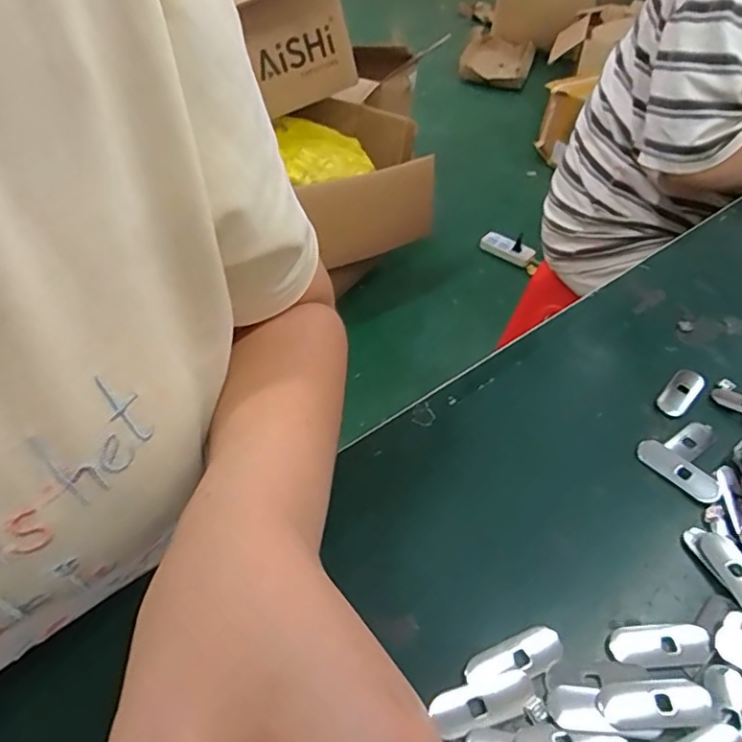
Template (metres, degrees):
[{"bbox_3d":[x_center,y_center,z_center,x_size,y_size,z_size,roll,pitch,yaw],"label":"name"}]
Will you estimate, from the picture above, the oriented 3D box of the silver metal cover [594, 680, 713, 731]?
[{"bbox_3d":[0.129,0.151,0.255,0.049,0.005,0.019,0,45,-2],"label":"silver metal cover"}]

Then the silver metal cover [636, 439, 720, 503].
[{"bbox_3d":[0.192,0.062,0.353,0.018,0.005,0.051,-28,52,-27],"label":"silver metal cover"}]

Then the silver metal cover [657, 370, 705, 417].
[{"bbox_3d":[0.220,0.015,0.400,0.020,0.004,0.048,32,52,27],"label":"silver metal cover"}]

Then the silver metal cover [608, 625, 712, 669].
[{"bbox_3d":[0.142,0.135,0.276,0.049,0.004,0.020,0,45,-2],"label":"silver metal cover"}]

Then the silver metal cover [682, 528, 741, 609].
[{"bbox_3d":[0.194,0.106,0.300,0.022,0.005,0.054,-12,46,-13],"label":"silver metal cover"}]

